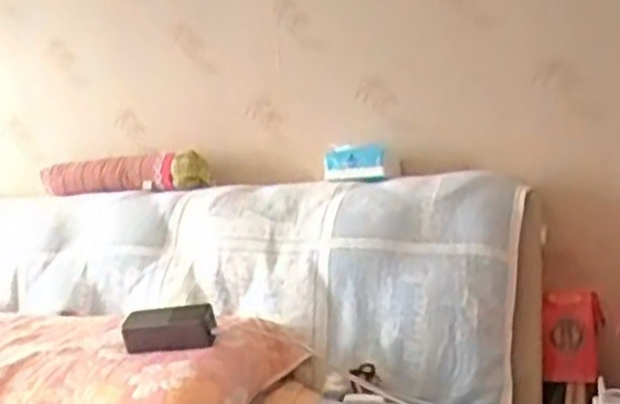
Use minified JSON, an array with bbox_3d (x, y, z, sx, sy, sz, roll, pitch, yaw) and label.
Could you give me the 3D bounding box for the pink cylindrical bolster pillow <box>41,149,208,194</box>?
[{"bbox_3d":[-0.394,-0.052,1.563,0.450,0.080,0.083,0,11,37],"label":"pink cylindrical bolster pillow"}]

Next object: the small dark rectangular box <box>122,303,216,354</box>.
[{"bbox_3d":[-0.206,0.179,1.093,0.133,0.045,0.058,-5,9,6],"label":"small dark rectangular box"}]

